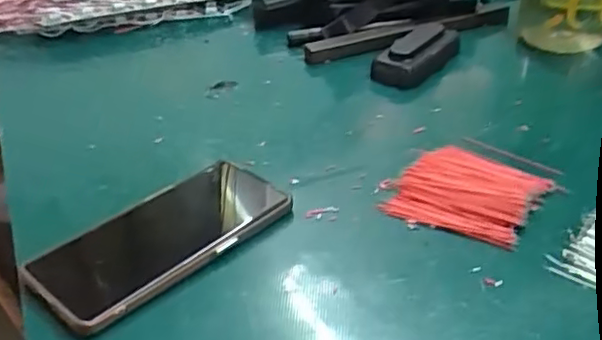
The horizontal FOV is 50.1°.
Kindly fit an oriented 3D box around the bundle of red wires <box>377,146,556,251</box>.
[{"bbox_3d":[0.112,0.014,0.437,0.092,0.021,0.076,16,38,26],"label":"bundle of red wires"}]

